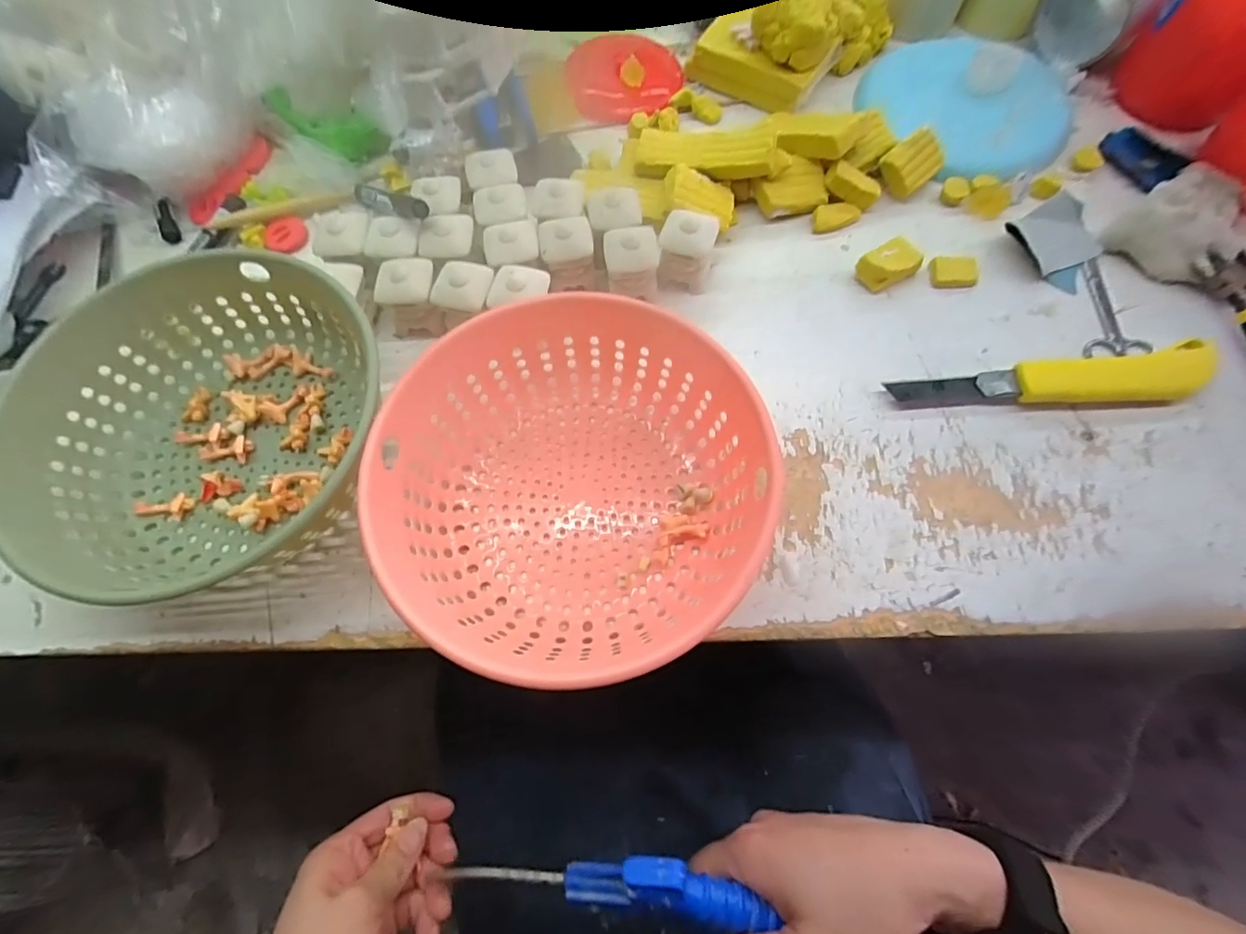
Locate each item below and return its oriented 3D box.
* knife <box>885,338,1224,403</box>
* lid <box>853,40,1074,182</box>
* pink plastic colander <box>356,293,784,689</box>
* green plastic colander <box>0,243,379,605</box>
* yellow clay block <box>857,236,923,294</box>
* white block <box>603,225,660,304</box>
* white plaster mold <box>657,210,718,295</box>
[{"bbox_3d":[0.310,-0.062,0.380,0.229,0.017,0.039,-6,67,0],"label":"knife"},{"bbox_3d":[0.312,-0.333,0.484,0.182,0.015,0.171,-1,67,2],"label":"lid"},{"bbox_3d":[-0.030,0.013,0.328,0.217,0.079,0.219,-1,67,2],"label":"pink plastic colander"},{"bbox_3d":[-0.266,-0.029,0.356,0.226,0.077,0.235,14,69,8],"label":"green plastic colander"},{"bbox_3d":[0.212,-0.162,0.424,0.043,0.020,0.032,-32,70,-11],"label":"yellow clay block"},{"bbox_3d":[0.006,-0.159,0.409,0.042,0.045,0.039,-7,68,-1],"label":"white block"},{"bbox_3d":[0.051,-0.172,0.417,0.043,0.045,0.039,16,69,8],"label":"white plaster mold"}]

